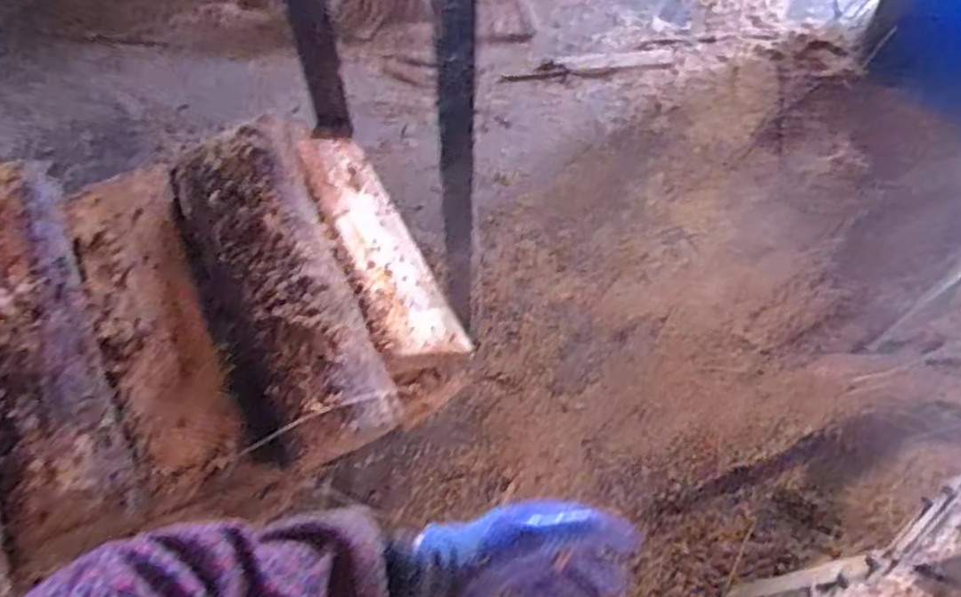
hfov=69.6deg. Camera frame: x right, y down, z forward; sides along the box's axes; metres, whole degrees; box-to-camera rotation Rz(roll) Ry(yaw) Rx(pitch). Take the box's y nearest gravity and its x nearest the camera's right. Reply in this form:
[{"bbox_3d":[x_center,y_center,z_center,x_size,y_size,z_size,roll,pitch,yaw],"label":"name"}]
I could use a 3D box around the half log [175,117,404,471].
[{"bbox_3d":[-0.271,-0.034,0.940,0.179,0.111,0.508,-19,78,-11],"label":"half log"}]

